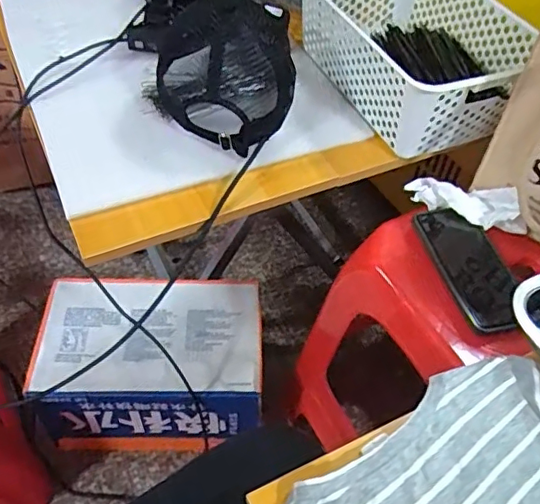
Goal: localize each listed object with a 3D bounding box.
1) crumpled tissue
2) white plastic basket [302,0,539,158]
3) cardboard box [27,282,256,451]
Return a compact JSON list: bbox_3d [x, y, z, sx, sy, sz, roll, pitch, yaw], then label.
[{"bbox_3d":[0.231,-0.060,0.664,0.140,0.039,0.055,22,53,14],"label":"crumpled tissue"},{"bbox_3d":[0.189,-0.269,0.741,0.205,0.104,0.311,-19,54,-17],"label":"white plastic basket"},{"bbox_3d":[-0.189,0.185,0.933,0.331,0.201,0.208,1,51,-3],"label":"cardboard box"}]

